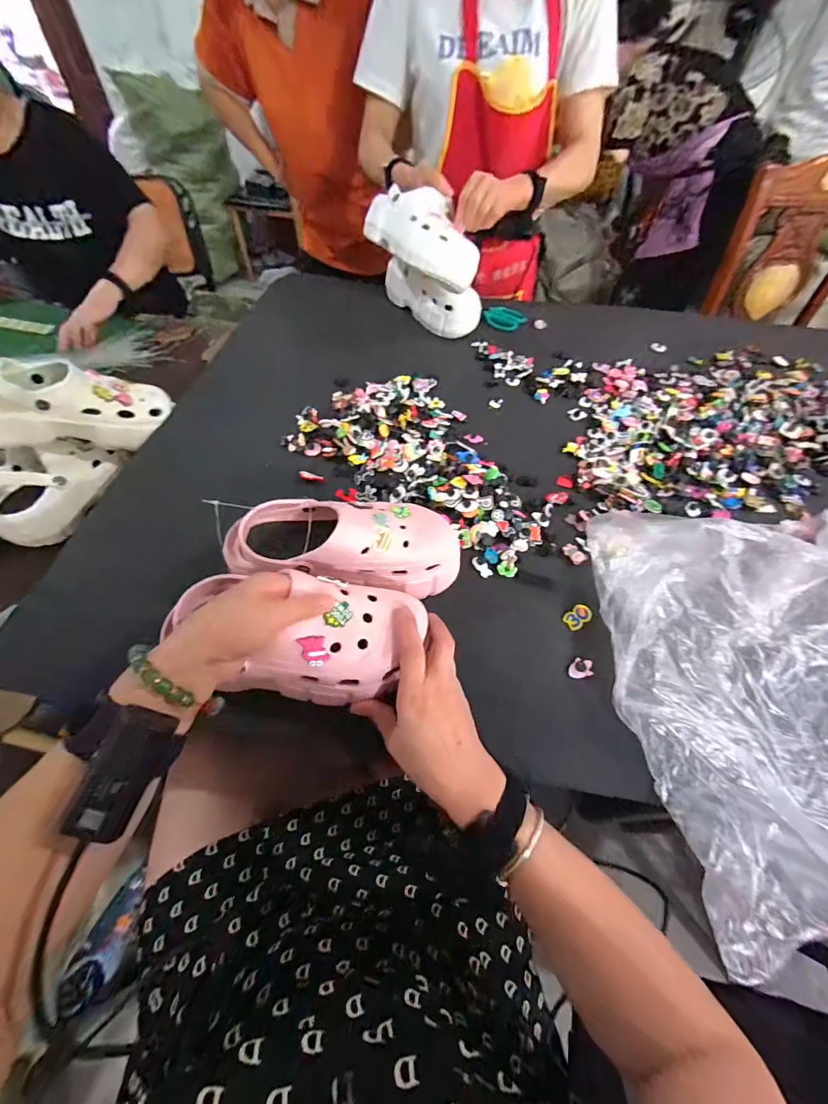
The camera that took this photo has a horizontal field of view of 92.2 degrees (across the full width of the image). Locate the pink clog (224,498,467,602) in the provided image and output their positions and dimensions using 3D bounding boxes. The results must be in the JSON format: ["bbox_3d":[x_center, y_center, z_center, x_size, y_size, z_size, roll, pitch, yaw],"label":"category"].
[{"bbox_3d":[-0.077,-0.005,0.445,0.254,0.101,0.110,2,56,0],"label":"pink clog"}]

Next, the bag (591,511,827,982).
[{"bbox_3d":[0.344,0.127,0.369,0.260,0.112,0.365,2,56,-1],"label":"bag"}]

